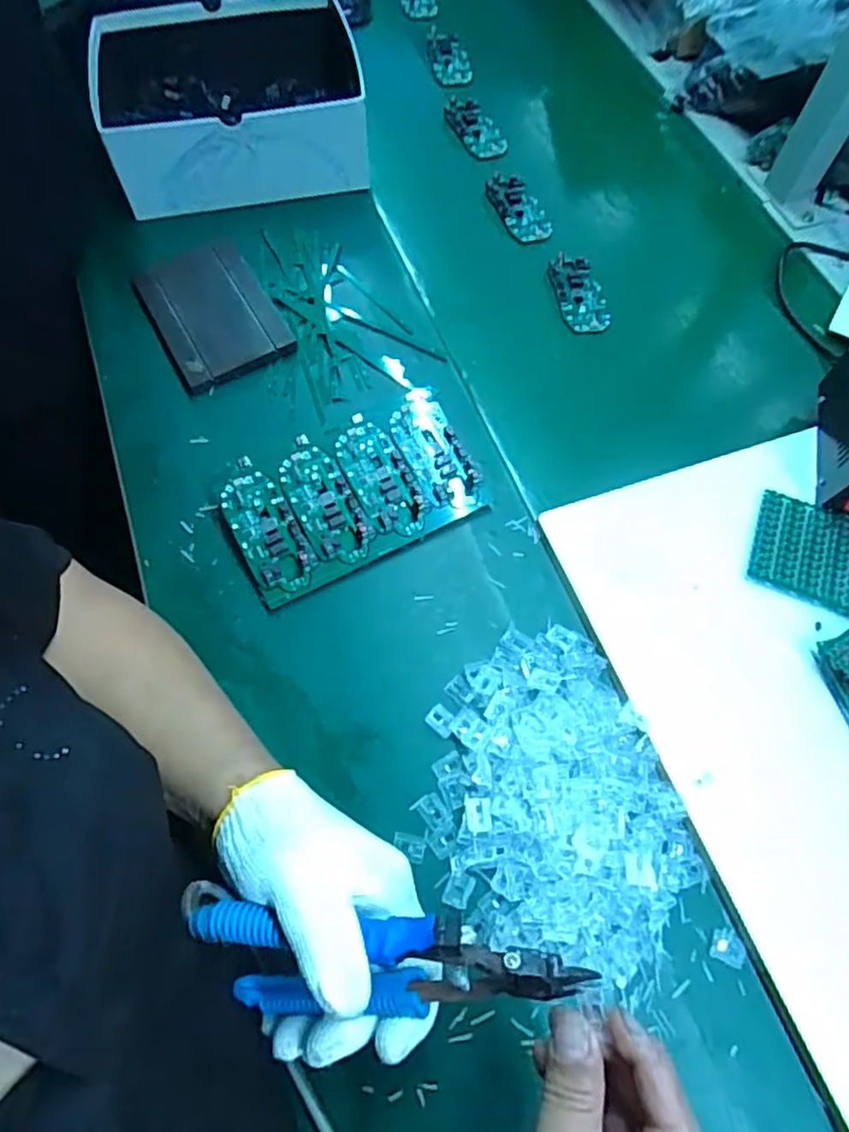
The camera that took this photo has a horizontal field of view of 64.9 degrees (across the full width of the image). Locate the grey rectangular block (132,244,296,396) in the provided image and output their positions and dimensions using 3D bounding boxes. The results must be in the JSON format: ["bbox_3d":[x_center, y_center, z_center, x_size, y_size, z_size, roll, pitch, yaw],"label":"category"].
[{"bbox_3d":[-0.181,-0.216,0.572,0.097,0.013,0.135,-27,69,-14],"label":"grey rectangular block"}]

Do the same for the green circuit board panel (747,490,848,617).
[{"bbox_3d":[0.294,-0.011,0.507,0.087,0.008,0.084,21,65,8],"label":"green circuit board panel"}]

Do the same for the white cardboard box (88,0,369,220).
[{"bbox_3d":[-0.176,-0.436,0.621,0.230,0.077,0.178,-11,66,-8],"label":"white cardboard box"}]

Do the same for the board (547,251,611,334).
[{"bbox_3d":[0.149,-0.262,0.642,0.047,0.017,0.088,-6,65,-5],"label":"board"}]

